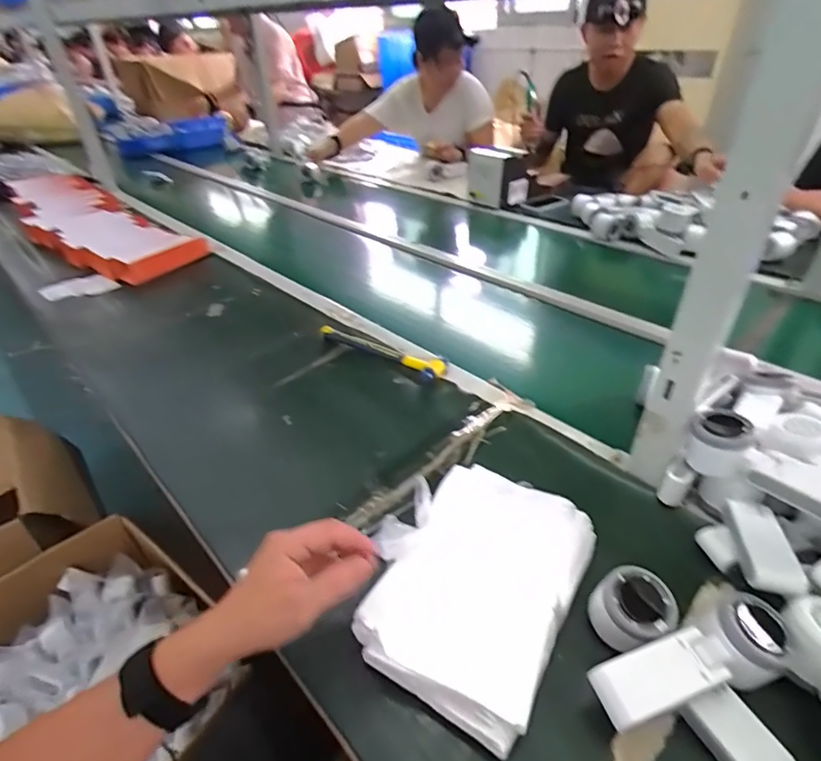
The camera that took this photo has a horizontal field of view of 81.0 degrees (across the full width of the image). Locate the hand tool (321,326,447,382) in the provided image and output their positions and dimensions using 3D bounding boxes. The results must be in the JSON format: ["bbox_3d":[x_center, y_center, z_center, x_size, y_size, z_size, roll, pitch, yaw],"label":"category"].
[{"bbox_3d":[-0.053,-0.047,0.812,0.239,0.033,0.038,20,43,27],"label":"hand tool"}]

